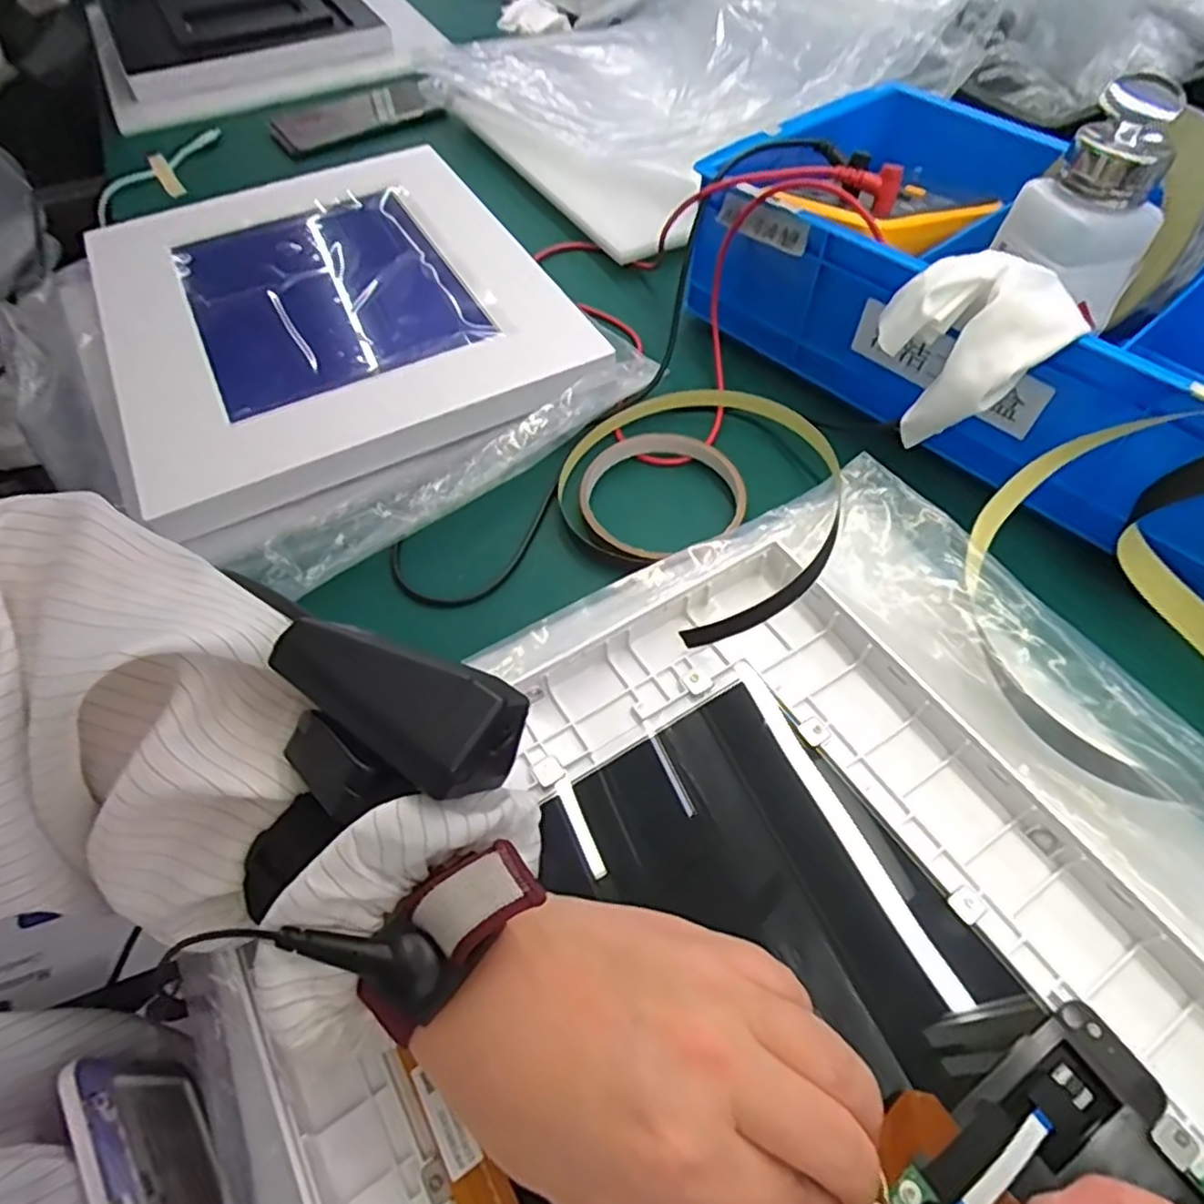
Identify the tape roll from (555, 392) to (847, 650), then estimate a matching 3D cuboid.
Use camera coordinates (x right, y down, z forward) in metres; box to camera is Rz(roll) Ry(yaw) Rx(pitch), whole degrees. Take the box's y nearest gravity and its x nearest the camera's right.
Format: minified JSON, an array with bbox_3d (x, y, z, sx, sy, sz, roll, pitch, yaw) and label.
[{"bbox_3d":[0.055,-0.056,0.349,0.129,0.035,0.156,-30,59,-17],"label":"tape roll"}]

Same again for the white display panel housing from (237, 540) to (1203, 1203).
[{"bbox_3d":[0.051,0.135,0.209,0.255,0.022,0.303,-28,59,-16],"label":"white display panel housing"}]

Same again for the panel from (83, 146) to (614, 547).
[{"bbox_3d":[-0.171,-0.189,0.443,0.264,0.029,0.308,-25,58,-14],"label":"panel"}]

